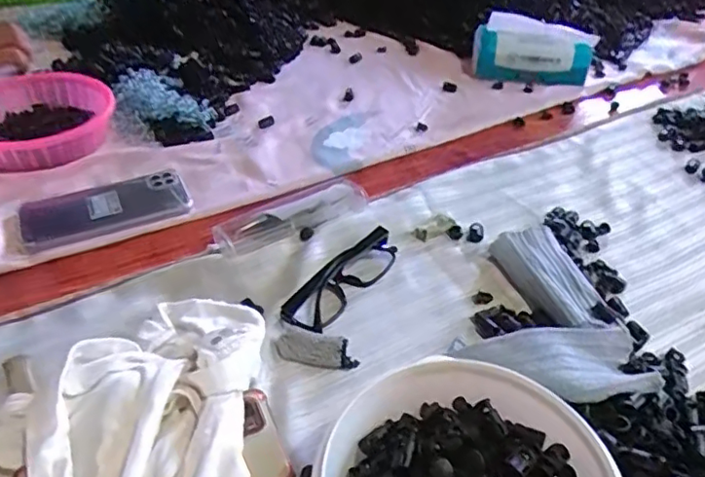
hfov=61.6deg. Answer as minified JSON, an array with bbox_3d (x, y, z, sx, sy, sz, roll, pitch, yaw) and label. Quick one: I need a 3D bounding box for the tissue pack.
[{"bbox_3d":[0.265,-0.276,0.876,0.167,0.092,0.046,12,28,4],"label":"tissue pack"}]

